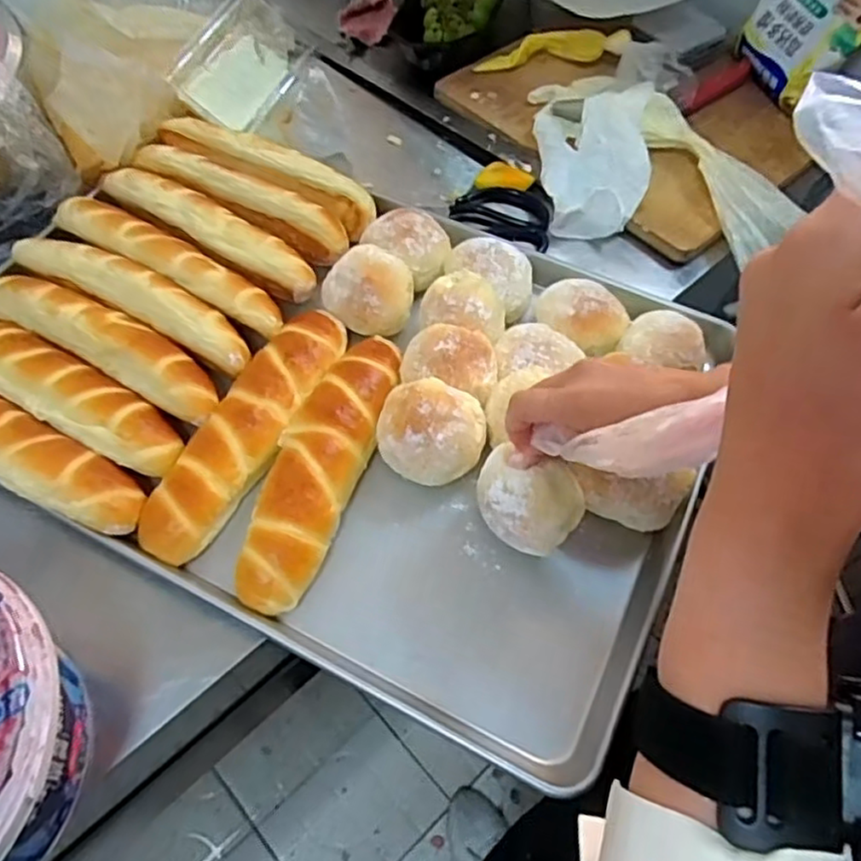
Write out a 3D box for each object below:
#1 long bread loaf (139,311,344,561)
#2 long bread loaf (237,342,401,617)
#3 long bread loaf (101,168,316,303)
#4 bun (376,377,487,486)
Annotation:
[{"bbox_3d":[-0.133,-0.009,0.509,0.055,0.037,0.234,24,60,13],"label":"long bread loaf"},{"bbox_3d":[-0.078,0.017,0.493,0.062,0.037,0.229,16,59,8],"label":"long bread loaf"},{"bbox_3d":[-0.195,-0.180,0.597,0.223,0.044,0.055,34,63,18],"label":"long bread loaf"},{"bbox_3d":[0.002,-0.004,0.497,0.078,0.051,0.066,8,58,3],"label":"bun"}]

